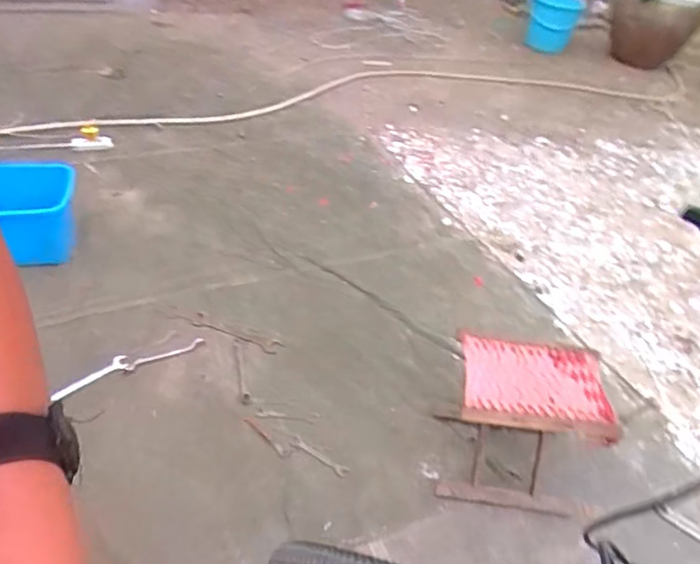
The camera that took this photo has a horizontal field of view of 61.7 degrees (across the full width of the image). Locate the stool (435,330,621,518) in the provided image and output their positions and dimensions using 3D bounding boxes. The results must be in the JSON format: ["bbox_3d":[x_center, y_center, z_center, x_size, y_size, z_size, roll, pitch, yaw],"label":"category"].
[{"bbox_3d":[0.373,0.318,1.309,0.303,0.303,0.251,8,41,1],"label":"stool"}]

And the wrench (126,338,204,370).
[{"bbox_3d":[-0.488,0.191,1.552,0.204,0.024,0.031,-13,45,-23],"label":"wrench"}]

